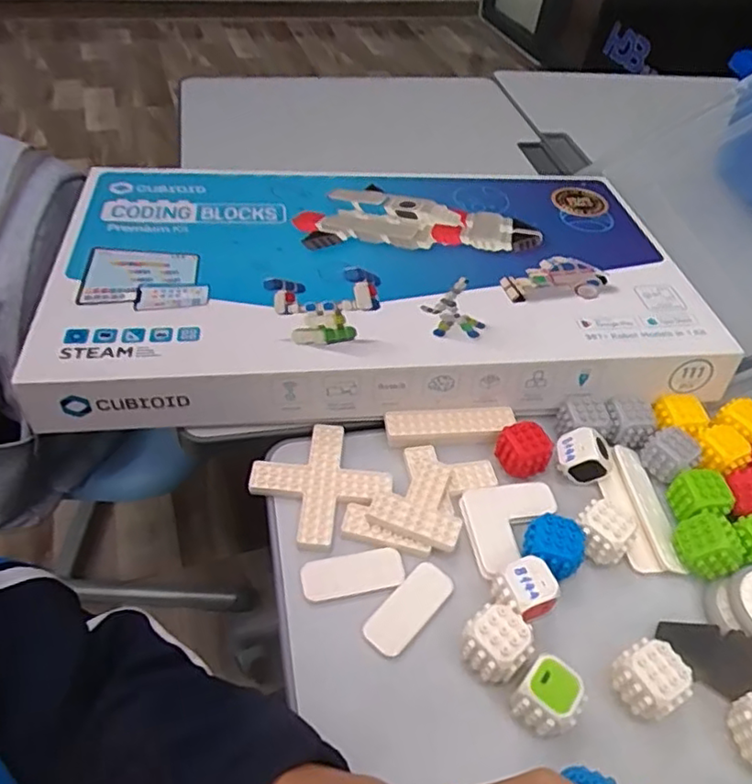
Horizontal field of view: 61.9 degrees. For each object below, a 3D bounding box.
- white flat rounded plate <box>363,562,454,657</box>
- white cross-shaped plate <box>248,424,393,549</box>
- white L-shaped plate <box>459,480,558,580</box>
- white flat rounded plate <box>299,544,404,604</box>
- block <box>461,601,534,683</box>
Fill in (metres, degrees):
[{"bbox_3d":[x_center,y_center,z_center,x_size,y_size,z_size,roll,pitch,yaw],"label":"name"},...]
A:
[{"bbox_3d":[0.022,0.136,0.395,0.028,0.004,0.063,36,53,23],"label":"white flat rounded plate"},{"bbox_3d":[-0.040,0.065,0.452,0.078,0.007,0.078,-32,58,-31],"label":"white cross-shaped plate"},{"bbox_3d":[0.098,0.092,0.442,0.073,0.009,0.063,-9,49,-16],"label":"white L-shaped plate"},{"bbox_3d":[-0.015,0.119,0.412,0.066,0.004,0.028,-7,49,-13],"label":"white flat rounded plate"},{"bbox_3d":[0.072,0.150,0.374,0.038,0.033,0.036,-32,58,-31],"label":"block"}]

